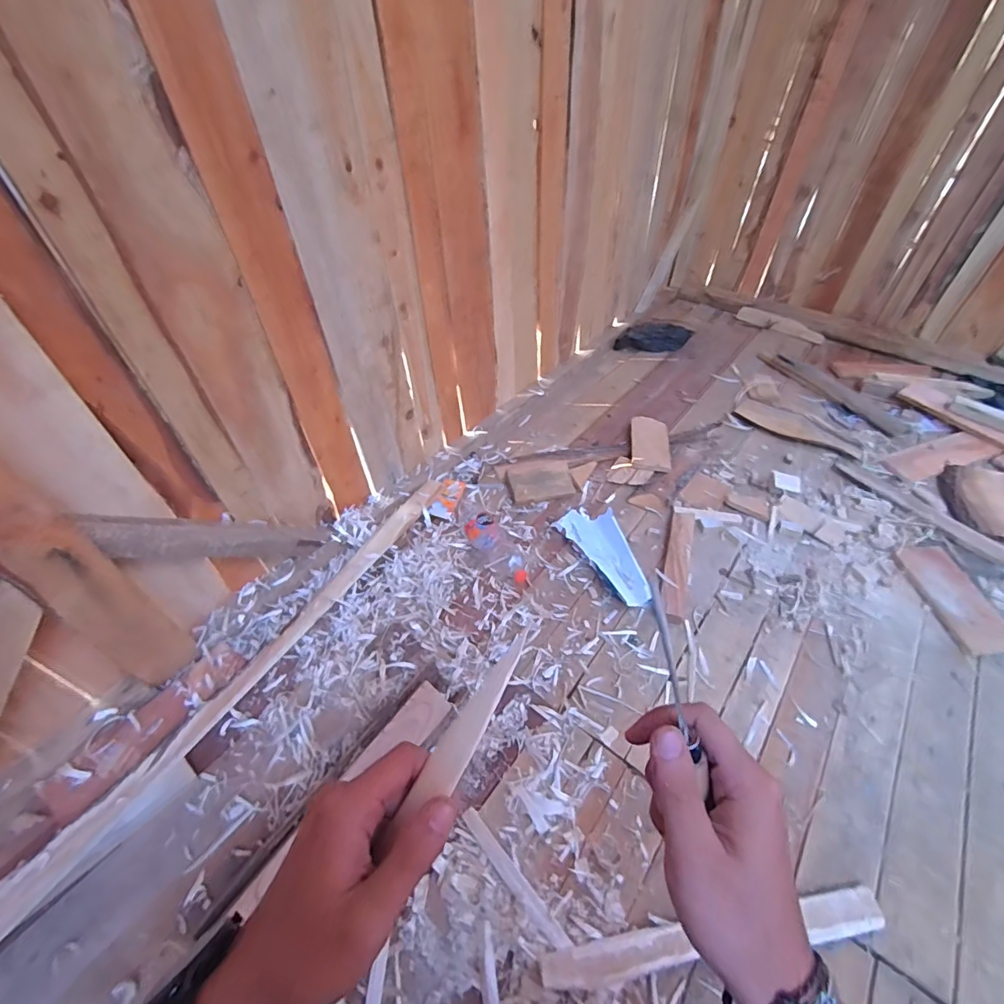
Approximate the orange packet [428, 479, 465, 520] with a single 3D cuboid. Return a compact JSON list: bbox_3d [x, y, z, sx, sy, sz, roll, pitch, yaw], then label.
[{"bbox_3d":[-0.126,-0.008,1.146,0.052,0.015,0.123,21,50,0],"label":"orange packet"}]

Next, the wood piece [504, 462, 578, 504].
[{"bbox_3d":[0.092,-0.050,1.187,0.158,0.034,0.090,-9,48,-9],"label":"wood piece"}]

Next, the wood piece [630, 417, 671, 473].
[{"bbox_3d":[0.389,-0.155,1.283,0.094,0.011,0.193,2,51,13],"label":"wood piece"}]

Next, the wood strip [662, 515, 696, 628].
[{"bbox_3d":[0.371,0.126,1.030,0.051,0.033,0.293,15,49,14],"label":"wood strip"}]

